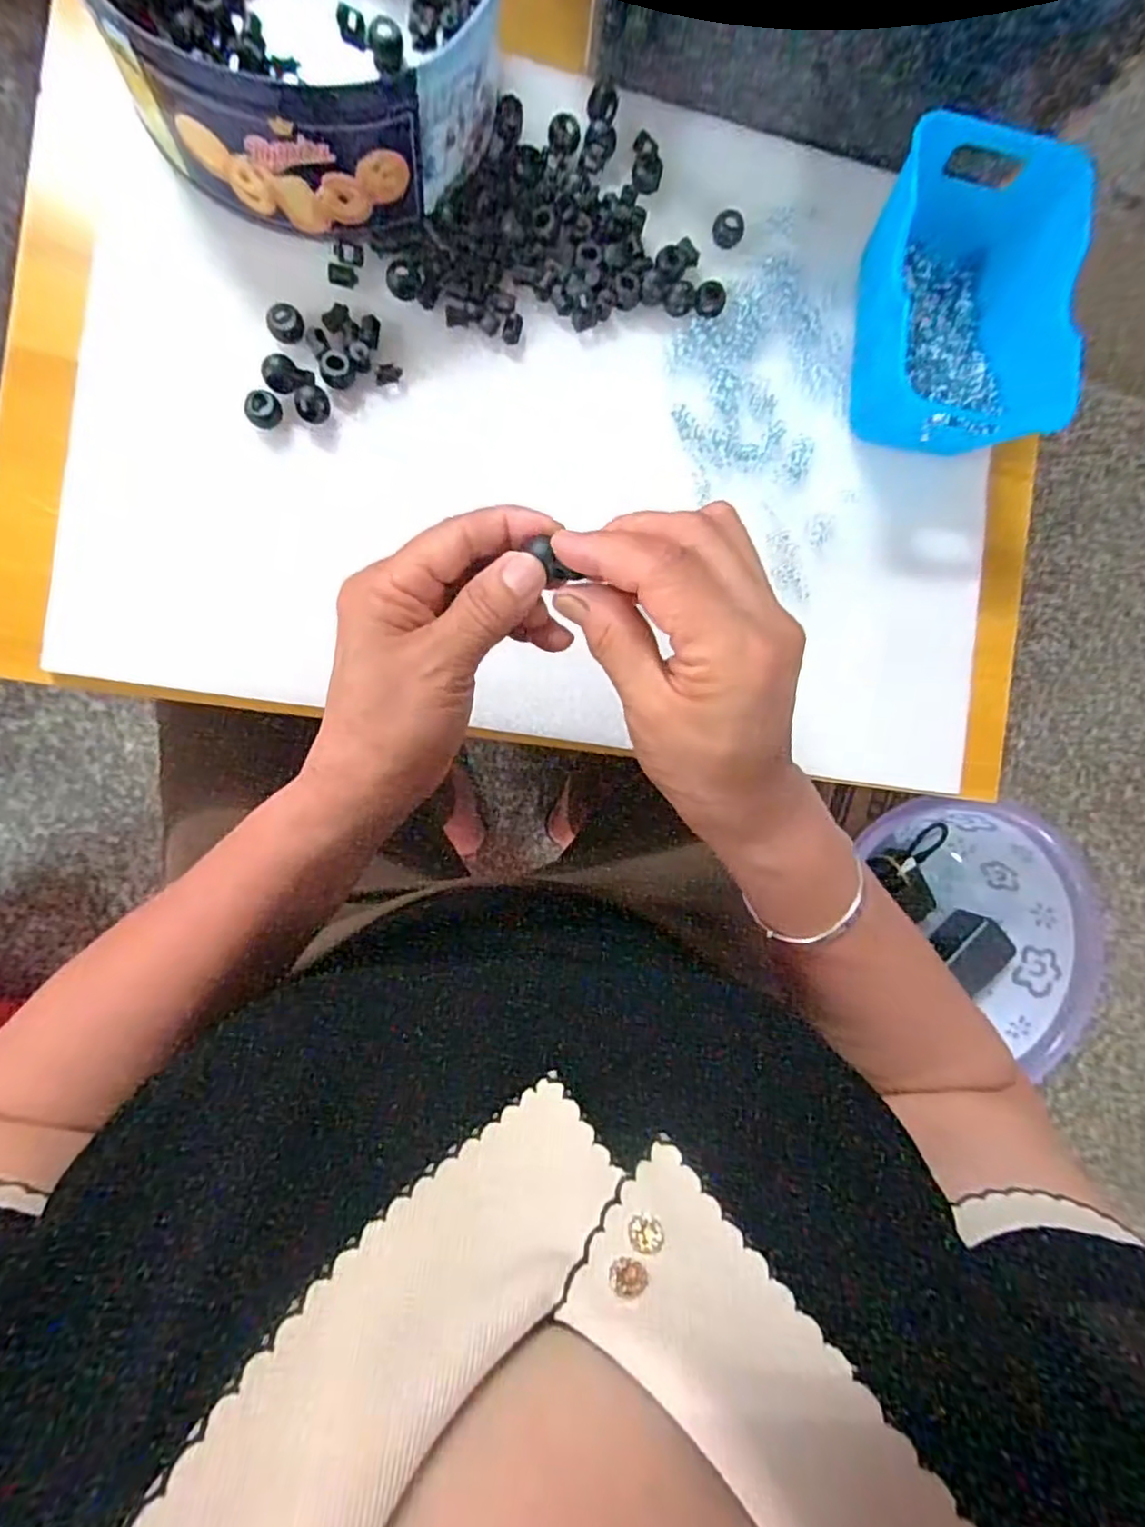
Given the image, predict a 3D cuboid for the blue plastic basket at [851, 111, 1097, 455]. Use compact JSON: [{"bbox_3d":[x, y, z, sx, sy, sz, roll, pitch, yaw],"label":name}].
[{"bbox_3d":[0.216,-0.253,0.356,0.101,0.063,0.142,5,89,-9],"label":"blue plastic basket"}]

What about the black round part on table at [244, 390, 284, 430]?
[{"bbox_3d":[-0.158,-0.182,0.332,0.017,0.010,0.014,-42,96,-7],"label":"black round part on table"}]

